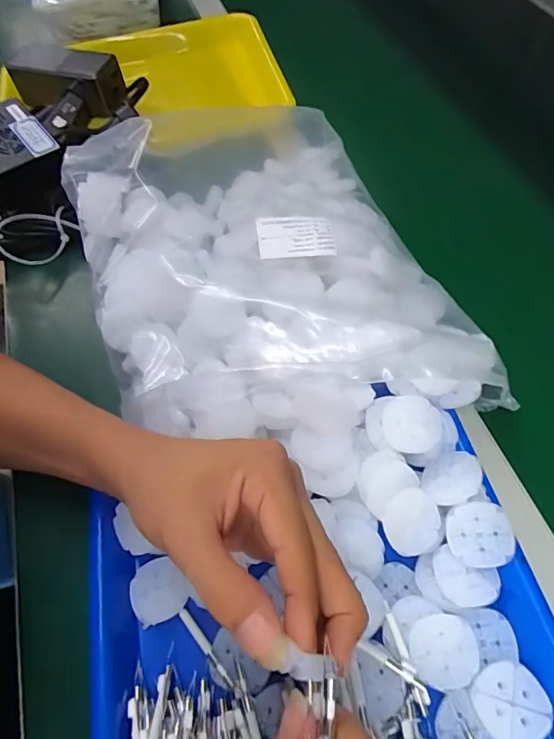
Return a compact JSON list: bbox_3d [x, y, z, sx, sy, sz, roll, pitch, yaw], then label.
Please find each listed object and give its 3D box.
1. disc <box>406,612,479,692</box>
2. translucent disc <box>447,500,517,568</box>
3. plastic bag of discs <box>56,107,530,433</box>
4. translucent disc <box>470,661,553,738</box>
[{"bbox_3d":[0.090,0.153,0.260,0.035,0.004,0.035,-2,75,6],"label":"disc"},{"bbox_3d":[0.116,0.095,0.276,0.034,0.004,0.036,-3,84,24],"label":"translucent disc"},{"bbox_3d":[-0.020,-0.100,0.382,0.261,0.071,0.355,-17,59,-6],"label":"plastic bag of discs"},{"bbox_3d":[0.121,0.172,0.247,0.035,0.004,0.035,-2,59,3],"label":"translucent disc"}]

